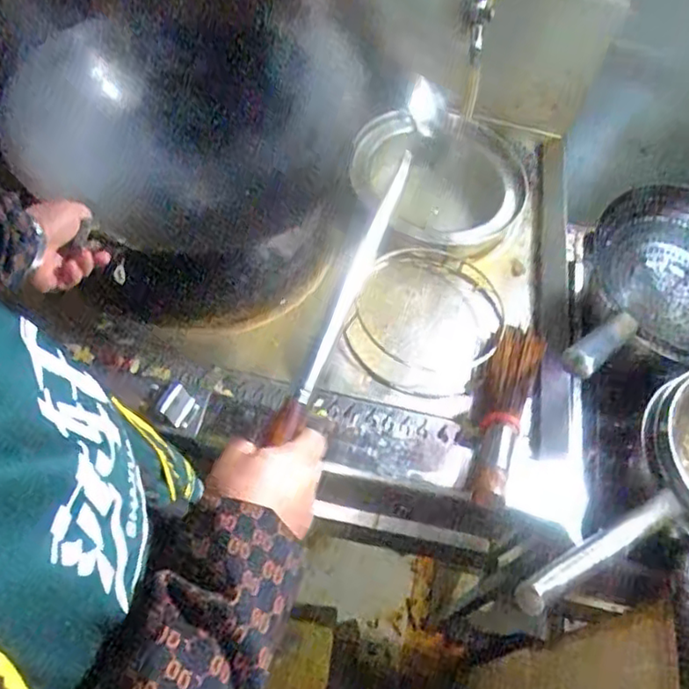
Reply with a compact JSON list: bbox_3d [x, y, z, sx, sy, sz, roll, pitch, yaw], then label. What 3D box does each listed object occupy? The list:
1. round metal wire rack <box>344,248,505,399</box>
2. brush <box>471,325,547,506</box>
[{"bbox_3d":[0.119,-0.034,0.963,0.219,0.045,0.240,17,56,9],"label":"round metal wire rack"},{"bbox_3d":[0.214,0.077,0.871,0.062,0.057,0.299,21,57,11],"label":"brush"}]

